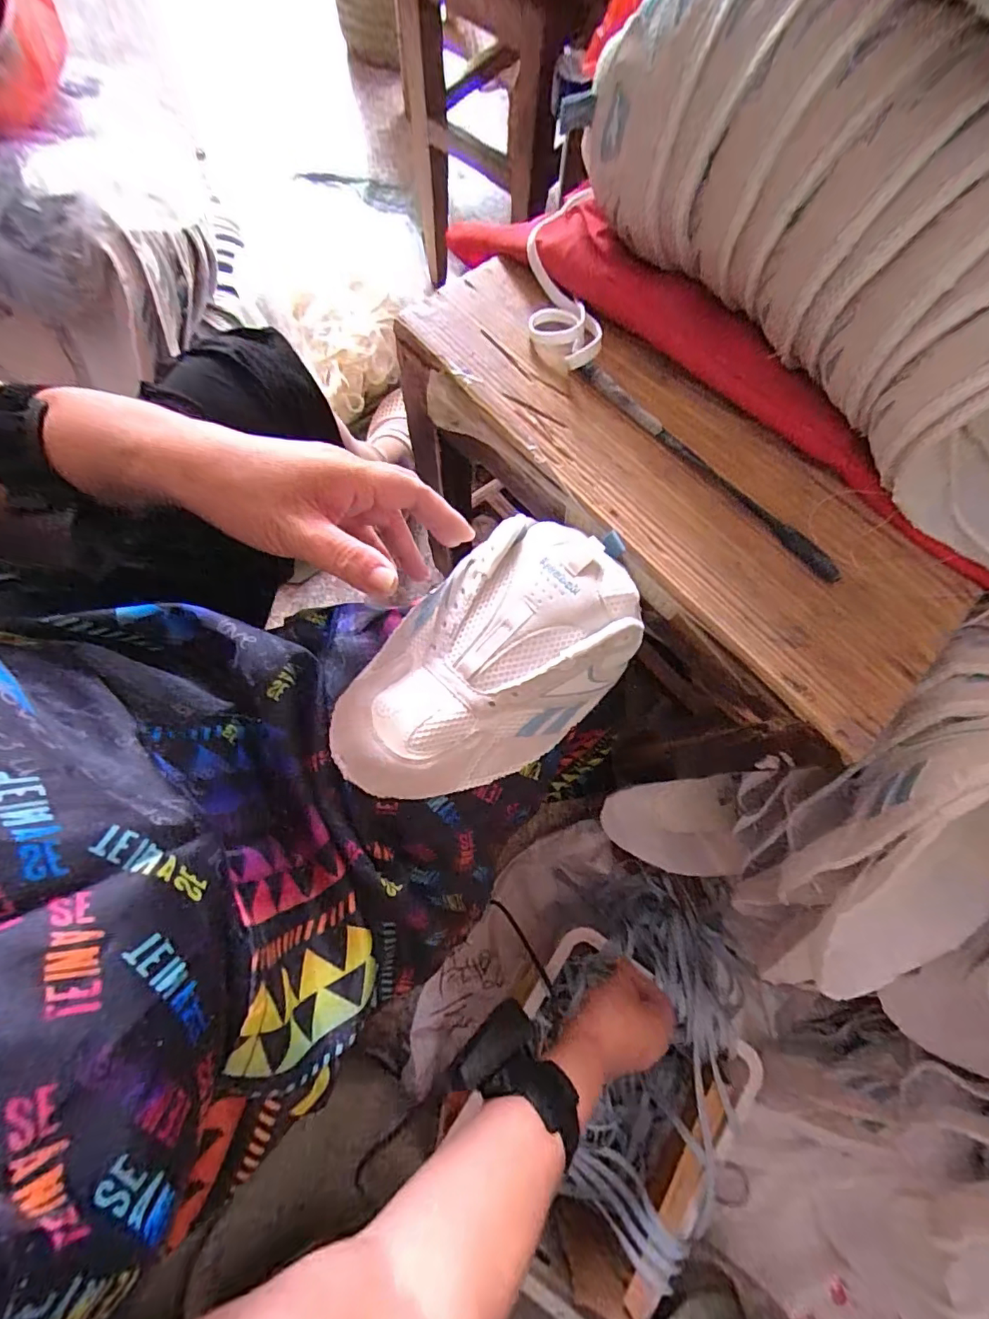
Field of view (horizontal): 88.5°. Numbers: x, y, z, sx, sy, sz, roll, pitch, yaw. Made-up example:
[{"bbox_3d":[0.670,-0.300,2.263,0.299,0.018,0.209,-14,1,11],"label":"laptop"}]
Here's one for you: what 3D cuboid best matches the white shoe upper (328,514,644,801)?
[{"bbox_3d":[-0.008,0.000,0.319,0.204,0.059,0.134,-33,79,-8],"label":"white shoe upper"}]

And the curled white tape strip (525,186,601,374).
[{"bbox_3d":[0.049,-0.280,0.372,0.048,0.016,0.146,0,76,-1],"label":"curled white tape strip"}]

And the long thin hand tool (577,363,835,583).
[{"bbox_3d":[0.146,-0.131,0.345,0.220,0.015,0.017,43,79,9],"label":"long thin hand tool"}]

